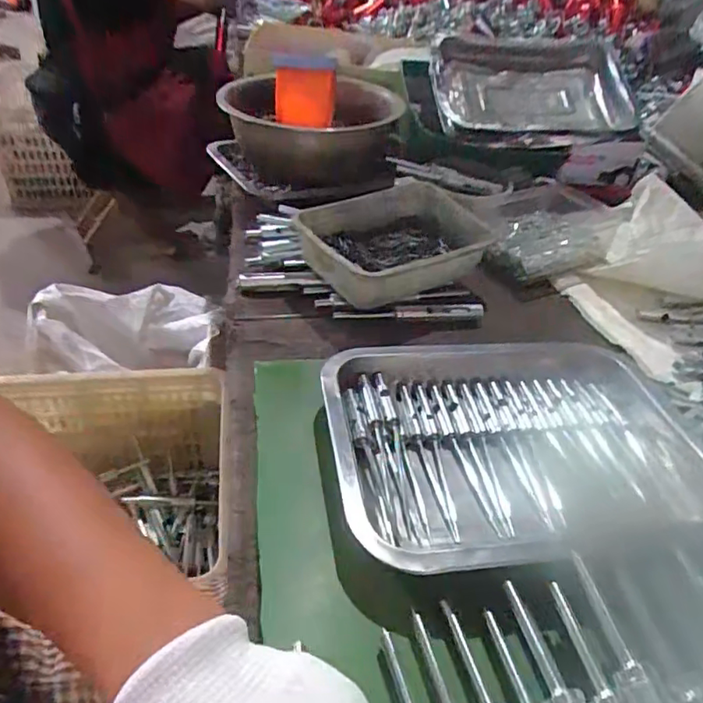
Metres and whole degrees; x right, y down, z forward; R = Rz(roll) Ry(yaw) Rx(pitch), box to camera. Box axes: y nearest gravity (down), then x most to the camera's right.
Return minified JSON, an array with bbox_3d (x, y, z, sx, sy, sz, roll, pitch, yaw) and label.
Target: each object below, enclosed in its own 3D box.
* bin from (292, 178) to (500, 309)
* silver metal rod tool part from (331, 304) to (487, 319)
[{"bbox_3d":[0.049,-0.109,0.566,0.177,0.052,0.138,-23,49,-31],"label":"bin"},{"bbox_3d":[0.056,-0.037,0.533,0.144,0.010,0.016,-1,41,-10],"label":"silver metal rod tool part"}]

